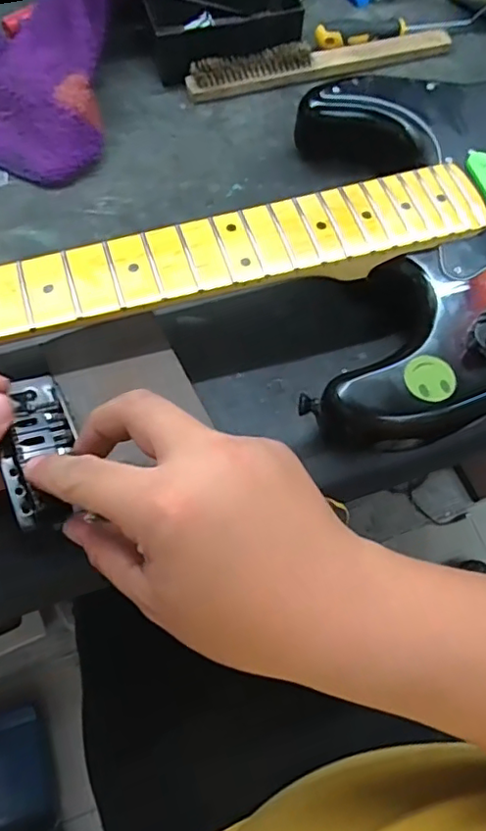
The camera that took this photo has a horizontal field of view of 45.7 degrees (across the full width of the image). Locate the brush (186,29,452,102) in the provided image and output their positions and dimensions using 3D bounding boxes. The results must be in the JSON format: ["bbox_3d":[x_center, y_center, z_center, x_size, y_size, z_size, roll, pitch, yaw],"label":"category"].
[{"bbox_3d":[0.068,-0.298,0.483,0.231,0.020,0.021,-16,67,-10],"label":"brush"}]

